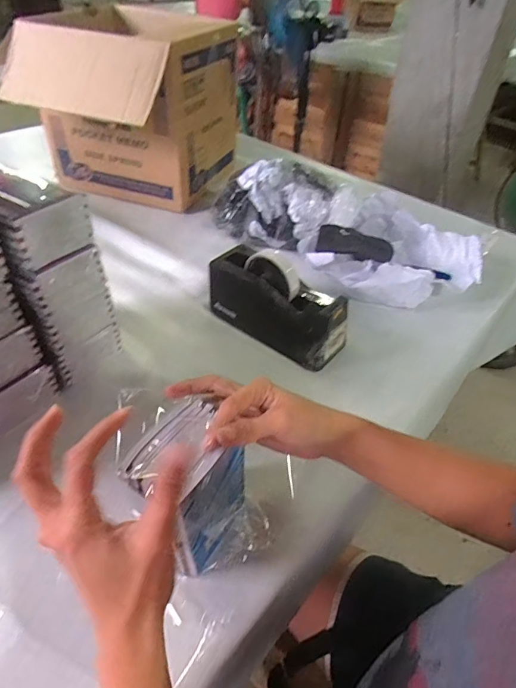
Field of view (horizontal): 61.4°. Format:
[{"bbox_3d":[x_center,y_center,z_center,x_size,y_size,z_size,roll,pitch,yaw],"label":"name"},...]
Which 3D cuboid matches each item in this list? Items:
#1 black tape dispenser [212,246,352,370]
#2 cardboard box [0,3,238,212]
[{"bbox_3d":[0.027,-0.059,0.616,0.204,0.114,0.072,33,49,25],"label":"black tape dispenser"},{"bbox_3d":[-0.248,-0.450,0.868,0.304,0.290,0.350,18,45,12],"label":"cardboard box"}]

